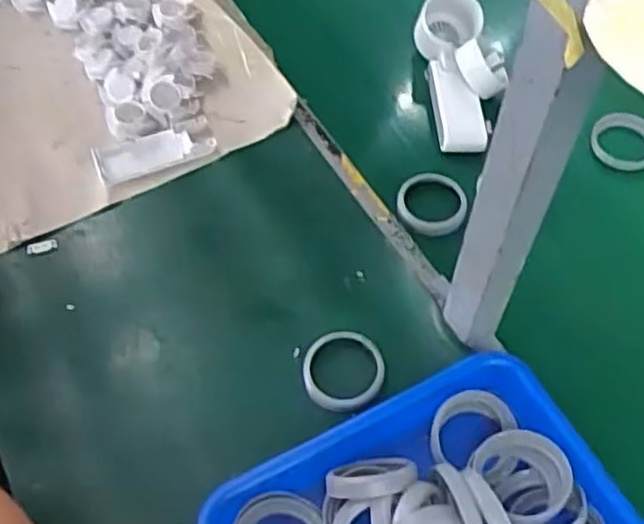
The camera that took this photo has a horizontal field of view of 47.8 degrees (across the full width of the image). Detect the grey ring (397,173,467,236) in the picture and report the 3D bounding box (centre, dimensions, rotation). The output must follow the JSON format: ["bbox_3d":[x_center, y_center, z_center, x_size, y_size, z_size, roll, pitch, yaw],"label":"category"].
[{"bbox_3d":[0.095,-0.053,0.635,0.058,0.018,0.062,-1,56,2],"label":"grey ring"}]

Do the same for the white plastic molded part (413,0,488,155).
[{"bbox_3d":[0.126,-0.184,0.693,0.060,0.052,0.170,-2,56,2],"label":"white plastic molded part"}]

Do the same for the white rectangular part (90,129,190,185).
[{"bbox_3d":[-0.162,-0.097,0.665,0.085,0.012,0.038,-18,57,-9],"label":"white rectangular part"}]

